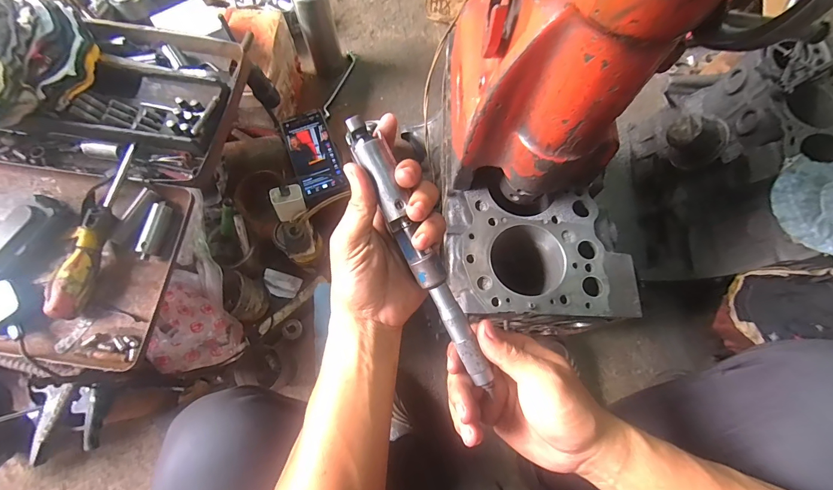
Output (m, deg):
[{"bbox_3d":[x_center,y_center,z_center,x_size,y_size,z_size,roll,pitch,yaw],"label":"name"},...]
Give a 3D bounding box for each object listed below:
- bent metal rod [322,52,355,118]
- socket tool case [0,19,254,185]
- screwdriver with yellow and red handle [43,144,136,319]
[{"bbox_3d":[-0.199,-0.410,0.916,0.020,0.022,0.213,15,72,5],"label":"bent metal rod"},{"bbox_3d":[-0.389,-0.190,0.444,0.311,0.040,0.210,8,71,2],"label":"socket tool case"},{"bbox_3d":[-0.347,-0.017,0.392,0.030,0.038,0.192,12,72,4],"label":"screwdriver with yellow and red handle"}]

